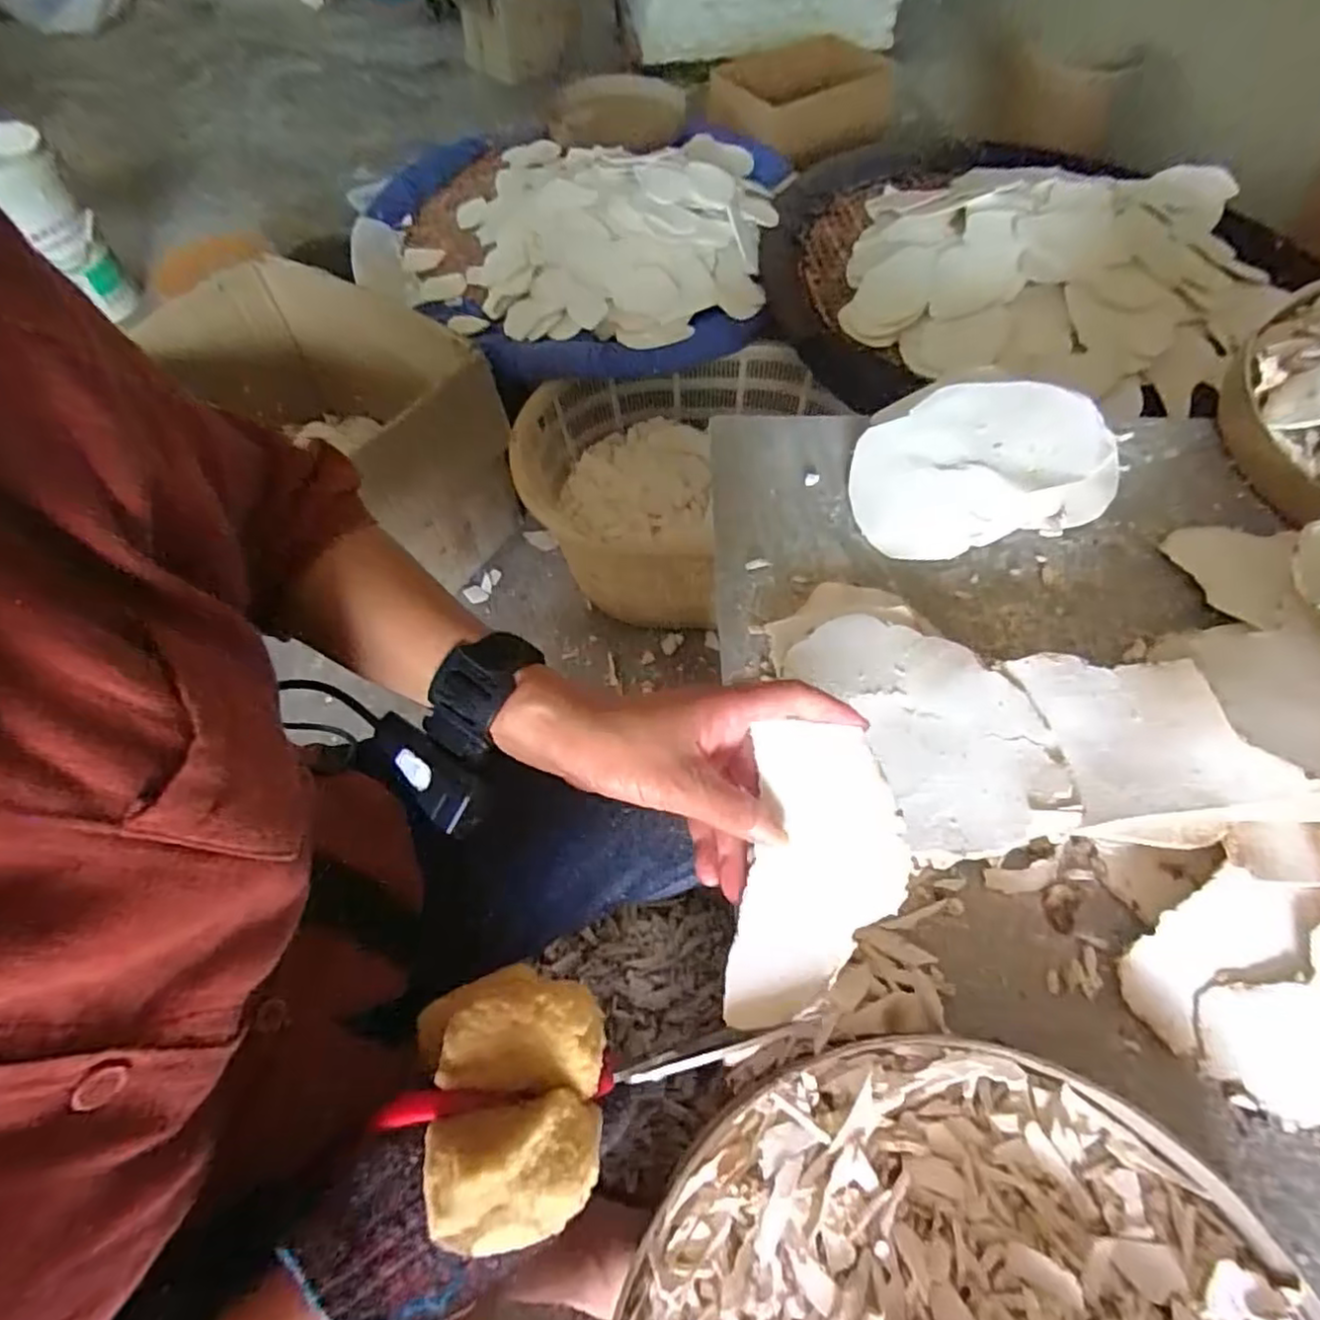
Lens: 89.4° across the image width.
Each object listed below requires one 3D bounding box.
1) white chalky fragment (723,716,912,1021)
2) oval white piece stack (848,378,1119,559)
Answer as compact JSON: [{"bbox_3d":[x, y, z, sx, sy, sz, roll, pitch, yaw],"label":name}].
[{"bbox_3d":[0.077,0.100,0.313,0.075,0.008,0.134,9,71,4],"label":"white chalky fragment"},{"bbox_3d":[0.260,-0.163,0.542,0.208,0.040,0.150,-9,59,-3],"label":"oval white piece stack"}]

